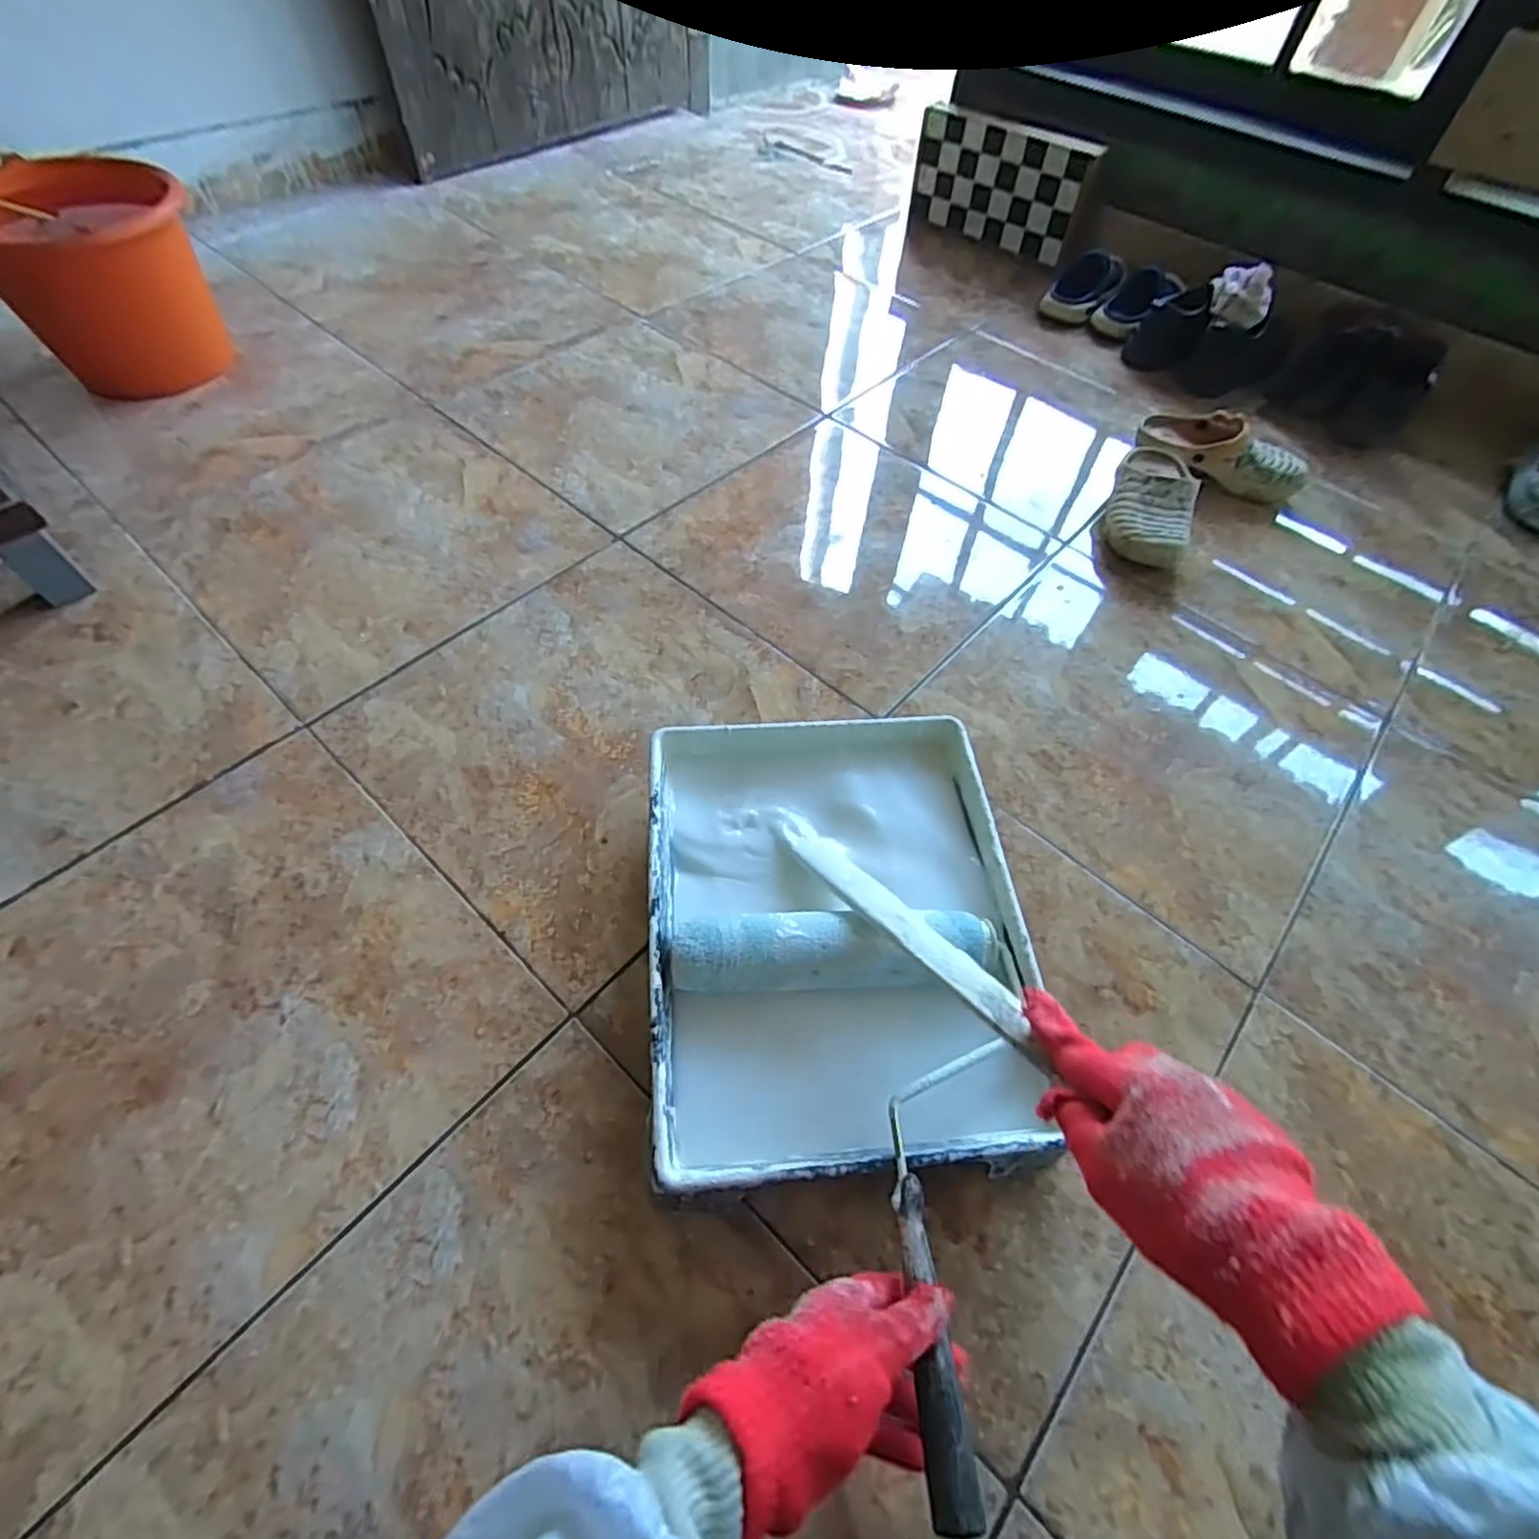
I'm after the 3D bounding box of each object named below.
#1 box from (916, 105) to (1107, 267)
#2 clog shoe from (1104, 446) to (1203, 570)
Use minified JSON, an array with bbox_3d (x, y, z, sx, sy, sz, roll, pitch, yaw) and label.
[{"bbox_3d":[0.429,-1.100,1.308,0.355,0.199,0.034,36,62,18],"label":"box"},{"bbox_3d":[0.497,-0.350,0.890,0.095,0.068,0.235,22,58,10],"label":"clog shoe"}]

